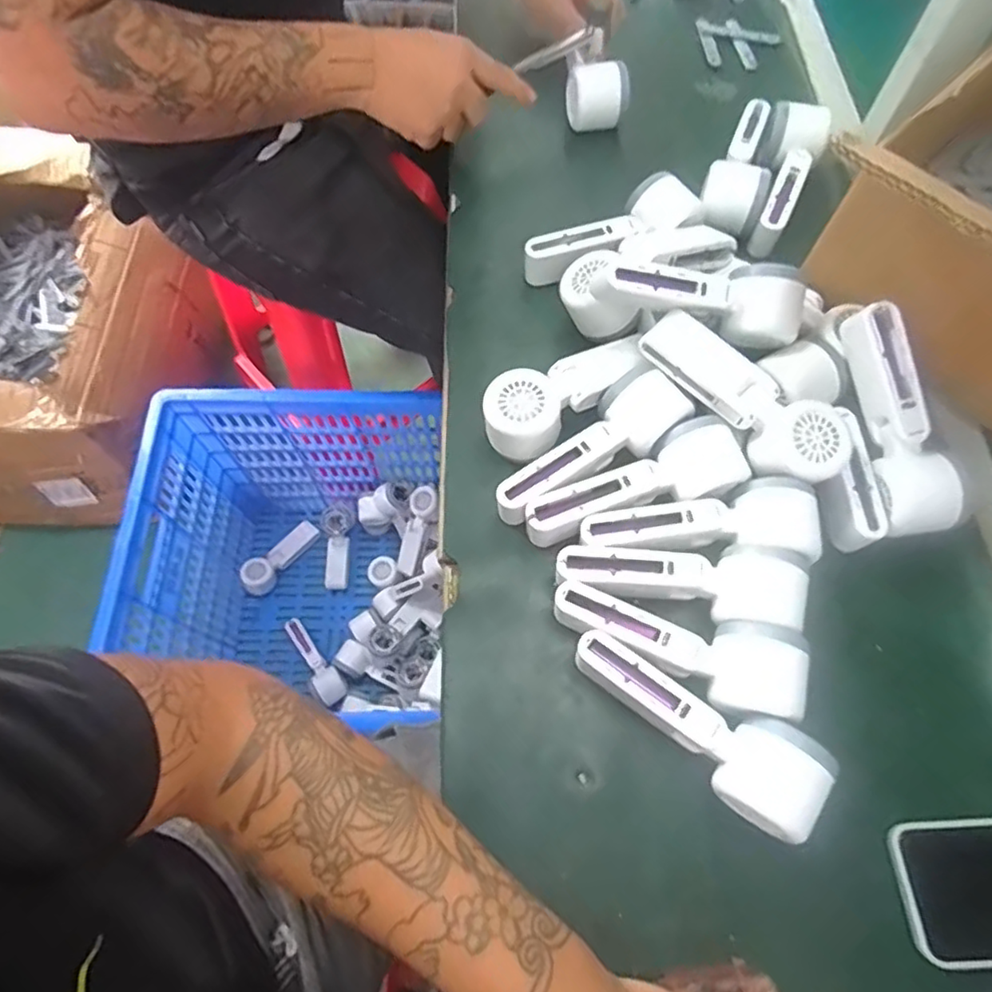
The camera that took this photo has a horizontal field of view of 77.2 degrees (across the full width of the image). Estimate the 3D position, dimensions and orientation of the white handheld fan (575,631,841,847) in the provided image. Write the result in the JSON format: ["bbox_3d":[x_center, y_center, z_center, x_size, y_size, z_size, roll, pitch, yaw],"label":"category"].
[{"bbox_3d":[0.126,0.142,0.393,0.168,0.050,0.056,35,69,14],"label":"white handheld fan"}]

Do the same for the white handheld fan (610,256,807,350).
[{"bbox_3d":[0.160,-0.153,0.475,0.161,0.051,0.054,7,65,-14],"label":"white handheld fan"}]

